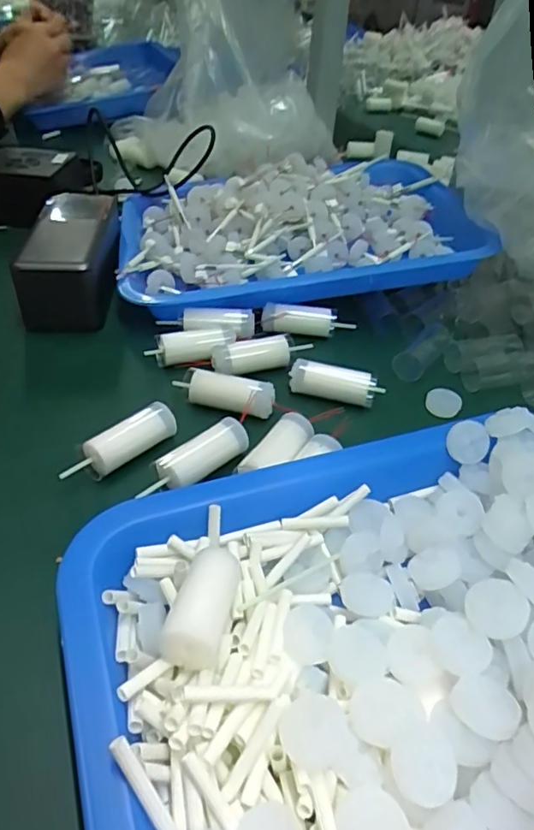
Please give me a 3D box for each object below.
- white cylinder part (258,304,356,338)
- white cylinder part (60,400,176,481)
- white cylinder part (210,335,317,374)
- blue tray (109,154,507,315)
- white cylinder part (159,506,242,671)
[{"bbox_3d":[0.029,-0.069,0.403,0.065,0.021,0.017,-1,41,-6],"label":"white cylinder part"},{"bbox_3d":[-0.076,0.016,0.296,0.014,0.016,0.065,33,49,29],"label":"white cylinder part"},{"bbox_3d":[-0.003,-0.041,0.370,0.070,0.015,0.016,-14,44,-19],"label":"white cylinder part"},{"bbox_3d":[0.021,-0.159,0.463,0.279,0.048,0.202,-6,42,-11],"label":"blue tray"},{"bbox_3d":[-0.020,0.060,0.210,0.020,0.020,0.067,10,41,7],"label":"white cylinder part"}]

